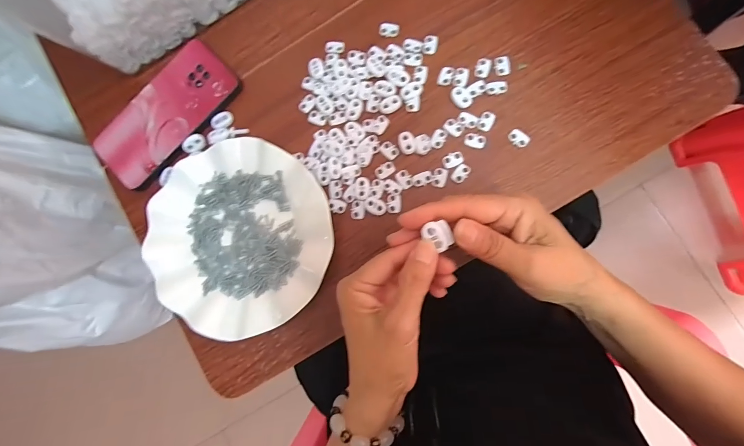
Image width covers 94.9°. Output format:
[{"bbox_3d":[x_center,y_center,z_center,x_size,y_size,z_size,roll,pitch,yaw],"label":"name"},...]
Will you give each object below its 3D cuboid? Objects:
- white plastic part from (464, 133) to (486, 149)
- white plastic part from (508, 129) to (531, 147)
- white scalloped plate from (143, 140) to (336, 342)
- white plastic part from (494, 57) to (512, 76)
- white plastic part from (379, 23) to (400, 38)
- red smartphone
[{"bbox_3d":[0.101,-0.080,0.334,0.020,0.004,0.013,17,88,6],"label":"white plastic part"},{"bbox_3d":[0.143,-0.083,0.332,0.020,0.004,0.015,36,90,6],"label":"white plastic part"},{"bbox_3d":[-0.132,0.013,0.337,0.180,0.024,0.179,0,86,5],"label":"white scalloped plate"},{"bbox_3d":[0.130,-0.156,0.338,0.015,0.004,0.019,-6,86,5],"label":"white plastic part"},{"bbox_3d":[0.018,-0.200,0.353,0.021,0.004,0.015,5,87,6],"label":"white plastic part"},{"bbox_3d":[-0.220,-0.114,0.363,0.082,0.012,0.164,43,91,6],"label":"red smartphone"}]

